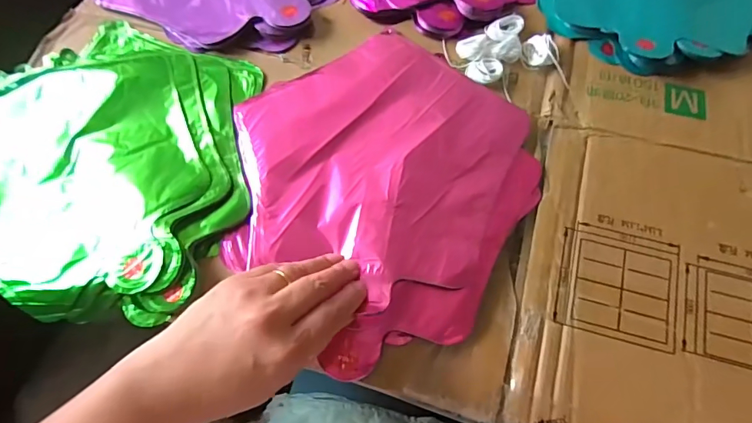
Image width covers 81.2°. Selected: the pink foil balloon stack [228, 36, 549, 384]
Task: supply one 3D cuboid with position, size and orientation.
[{"bbox_3d":[0.000,-0.029,0.350,0.244,0.015,0.243,41,74,17],"label":"pink foil balloon stack"}]

